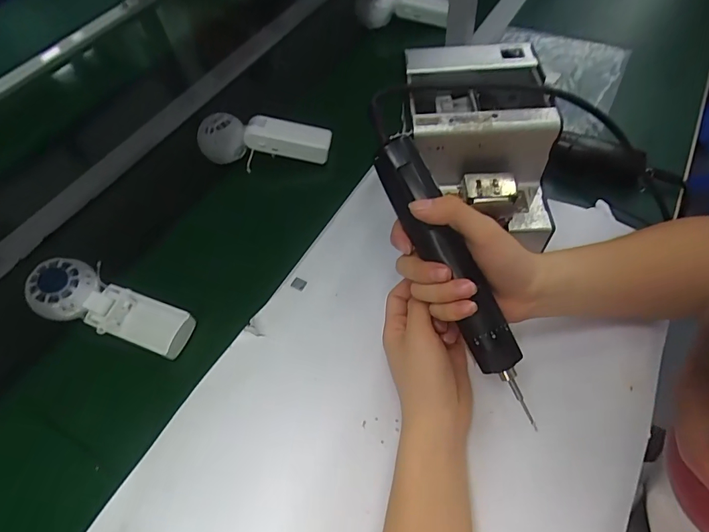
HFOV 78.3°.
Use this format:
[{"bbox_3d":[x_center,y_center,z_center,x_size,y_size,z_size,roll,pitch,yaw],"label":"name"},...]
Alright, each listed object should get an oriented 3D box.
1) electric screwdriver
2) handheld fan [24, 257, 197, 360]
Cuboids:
[{"bbox_3d":[0.079,0.006,0.332,0.034,0.026,0.227,-26,85,-13],"label":"electric screwdriver"},{"bbox_3d":[-0.242,0.042,0.435,0.161,0.050,0.063,14,57,13],"label":"handheld fan"}]

